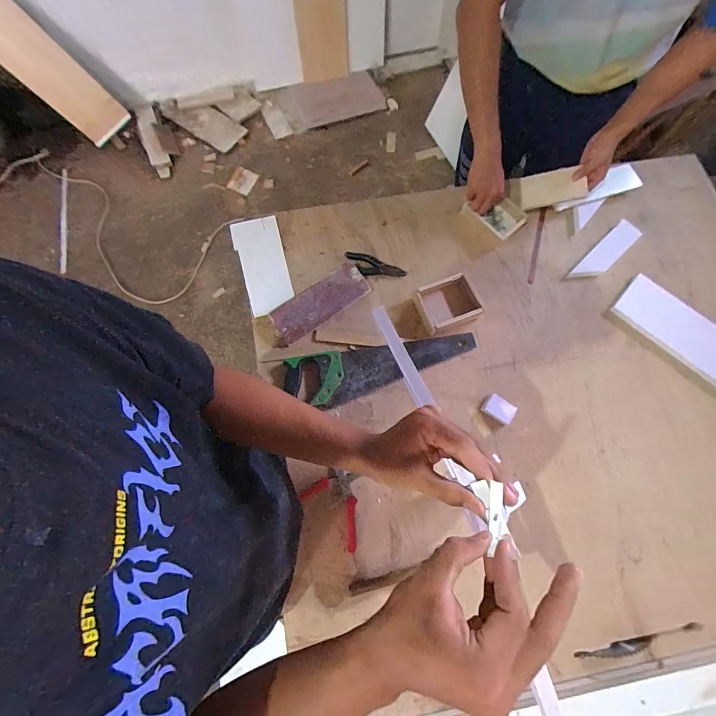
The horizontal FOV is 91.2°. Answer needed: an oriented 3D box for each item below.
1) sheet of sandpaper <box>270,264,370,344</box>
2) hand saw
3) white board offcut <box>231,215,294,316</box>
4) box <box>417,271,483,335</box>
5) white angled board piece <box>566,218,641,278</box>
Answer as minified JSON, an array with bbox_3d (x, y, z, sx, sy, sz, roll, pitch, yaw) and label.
[{"bbox_3d":[-0.083,-0.123,0.795,0.226,0.030,0.086,-37,78,-12],"label":"sheet of sandpaper"},{"bbox_3d":[0.056,0.027,0.759,0.416,0.018,0.116,-8,75,-4],"label":"hand saw"},{"bbox_3d":[-0.225,-0.226,0.838,0.110,0.015,0.245,-18,80,-5],"label":"white board offcut"},{"bbox_3d":[0.199,-0.124,0.791,0.128,0.055,0.116,-22,76,-7],"label":"box"},{"bbox_3d":[0.595,-0.250,0.844,0.189,0.014,0.062,-41,78,0],"label":"white angled board piece"}]

